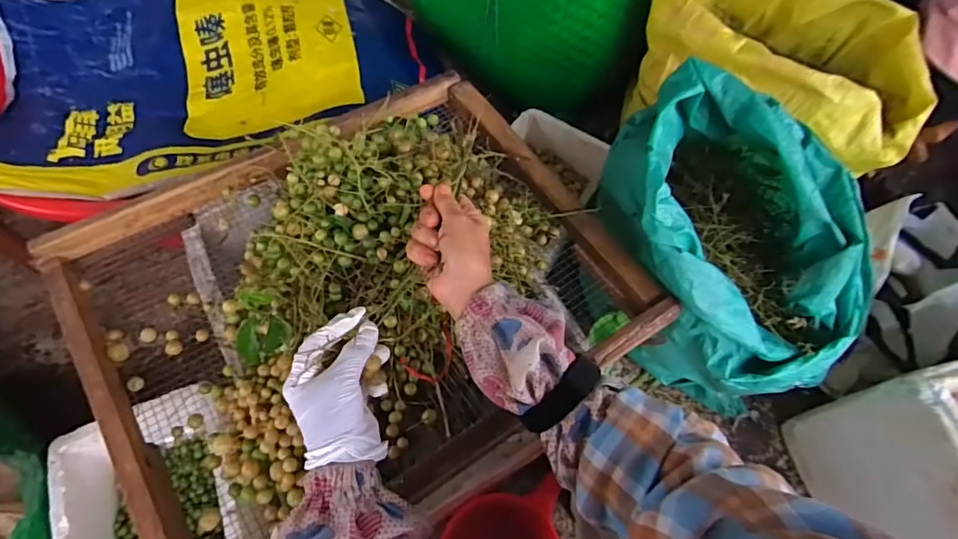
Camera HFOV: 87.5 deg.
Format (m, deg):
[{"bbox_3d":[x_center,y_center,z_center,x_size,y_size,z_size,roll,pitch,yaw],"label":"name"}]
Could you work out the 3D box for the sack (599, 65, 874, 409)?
[{"bbox_3d":[0.314,-0.013,0.699,0.297,0.387,0.354,-3,62,-5],"label":"sack"}]

